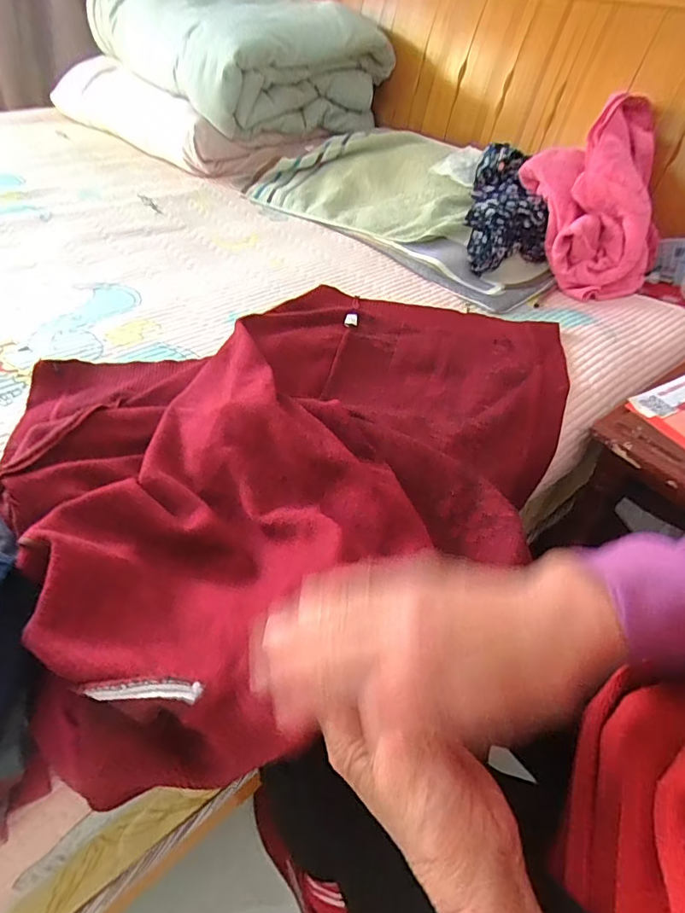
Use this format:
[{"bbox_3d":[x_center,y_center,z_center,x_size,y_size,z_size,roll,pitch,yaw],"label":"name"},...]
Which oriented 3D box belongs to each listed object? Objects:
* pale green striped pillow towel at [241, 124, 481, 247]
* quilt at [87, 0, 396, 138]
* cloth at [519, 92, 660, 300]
[{"bbox_3d":[0.073,-0.524,0.951,0.468,0.107,0.288,30,50,24],"label":"pale green striped pillow towel"},{"bbox_3d":[-0.266,-0.974,1.158,0.419,0.255,0.637,-27,52,-28],"label":"quilt"},{"bbox_3d":[0.414,-0.422,0.797,0.222,0.215,0.263,29,50,24],"label":"cloth"}]

